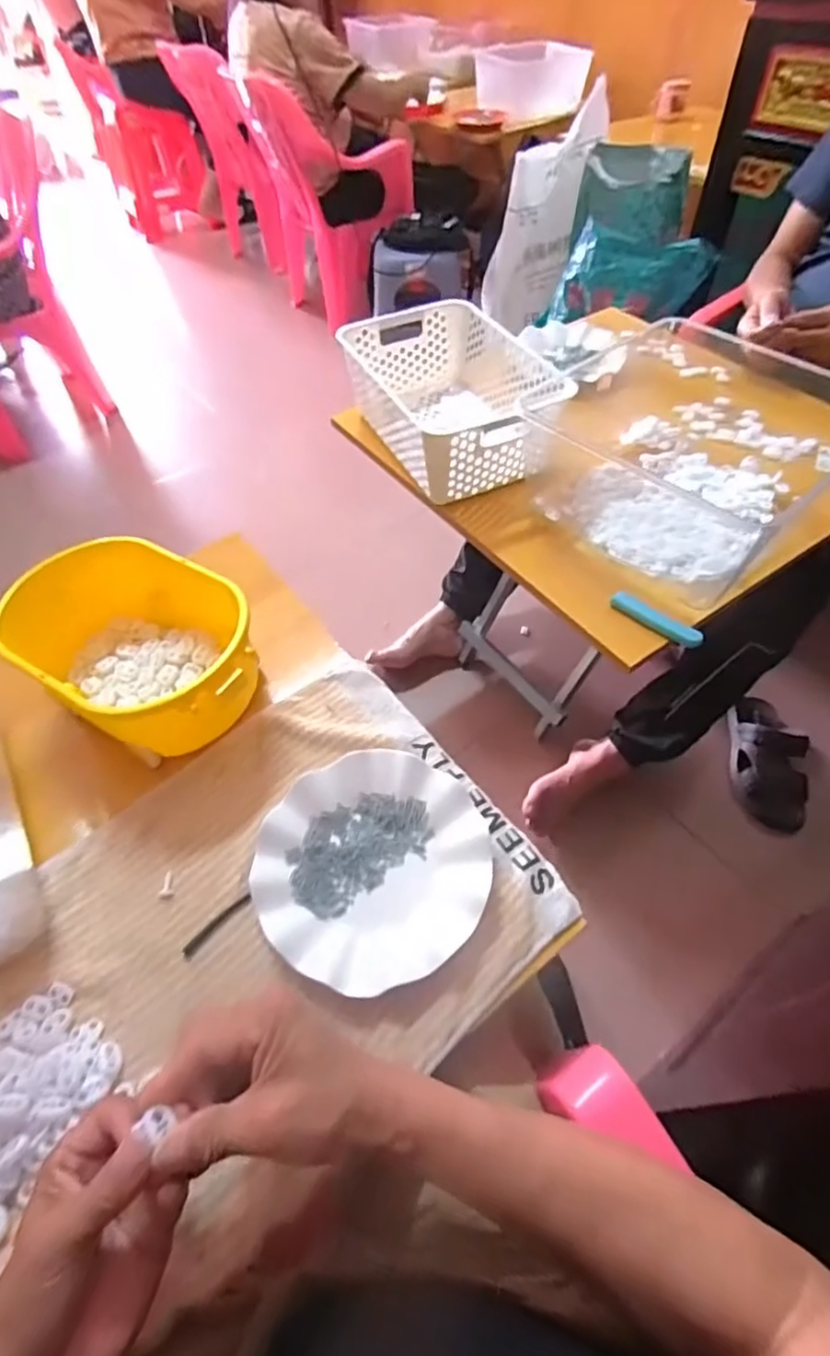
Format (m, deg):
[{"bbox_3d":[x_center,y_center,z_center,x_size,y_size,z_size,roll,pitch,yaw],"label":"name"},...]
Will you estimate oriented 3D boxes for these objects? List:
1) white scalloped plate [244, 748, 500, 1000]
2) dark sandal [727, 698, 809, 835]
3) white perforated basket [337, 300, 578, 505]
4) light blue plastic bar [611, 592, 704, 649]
[{"bbox_3d":[-0.034,0.146,0.485,0.178,0.022,0.183,-1,53,2],"label":"white scalloped plate"},{"bbox_3d":[0.619,0.142,1.076,0.105,0.103,0.244,6,54,7],"label":"dark sandal"},{"bbox_3d":[0.070,-0.386,0.830,0.239,0.105,0.341,-22,55,-13],"label":"white perforated basket"},{"bbox_3d":[0.255,-0.063,0.645,0.020,0.013,0.102,-38,60,-23],"label":"light blue plastic bar"}]

